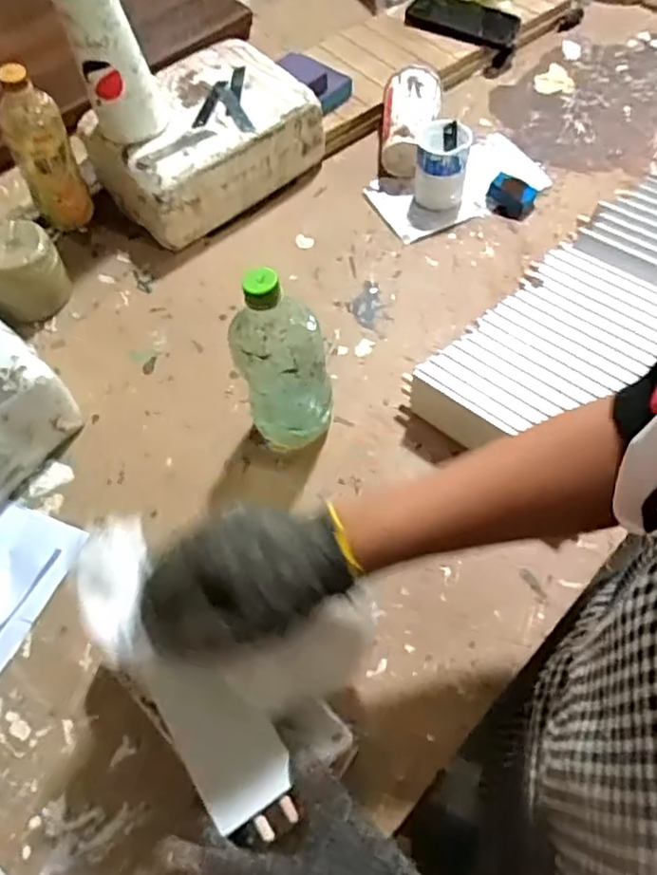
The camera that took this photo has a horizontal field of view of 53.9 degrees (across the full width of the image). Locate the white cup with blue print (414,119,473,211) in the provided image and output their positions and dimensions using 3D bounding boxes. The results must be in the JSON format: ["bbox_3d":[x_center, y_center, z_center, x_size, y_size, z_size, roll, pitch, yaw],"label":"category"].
[{"bbox_3d":[0.146,-0.353,0.832,0.064,0.081,0.082,4,58,7],"label":"white cup with blue print"}]

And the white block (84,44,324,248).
[{"bbox_3d":[-0.163,-0.392,0.863,0.270,0.108,0.193,-40,63,-19],"label":"white block"}]

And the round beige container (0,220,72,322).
[{"bbox_3d":[-0.365,-0.198,0.778,0.083,0.087,0.084,7,59,9],"label":"round beige container"}]

